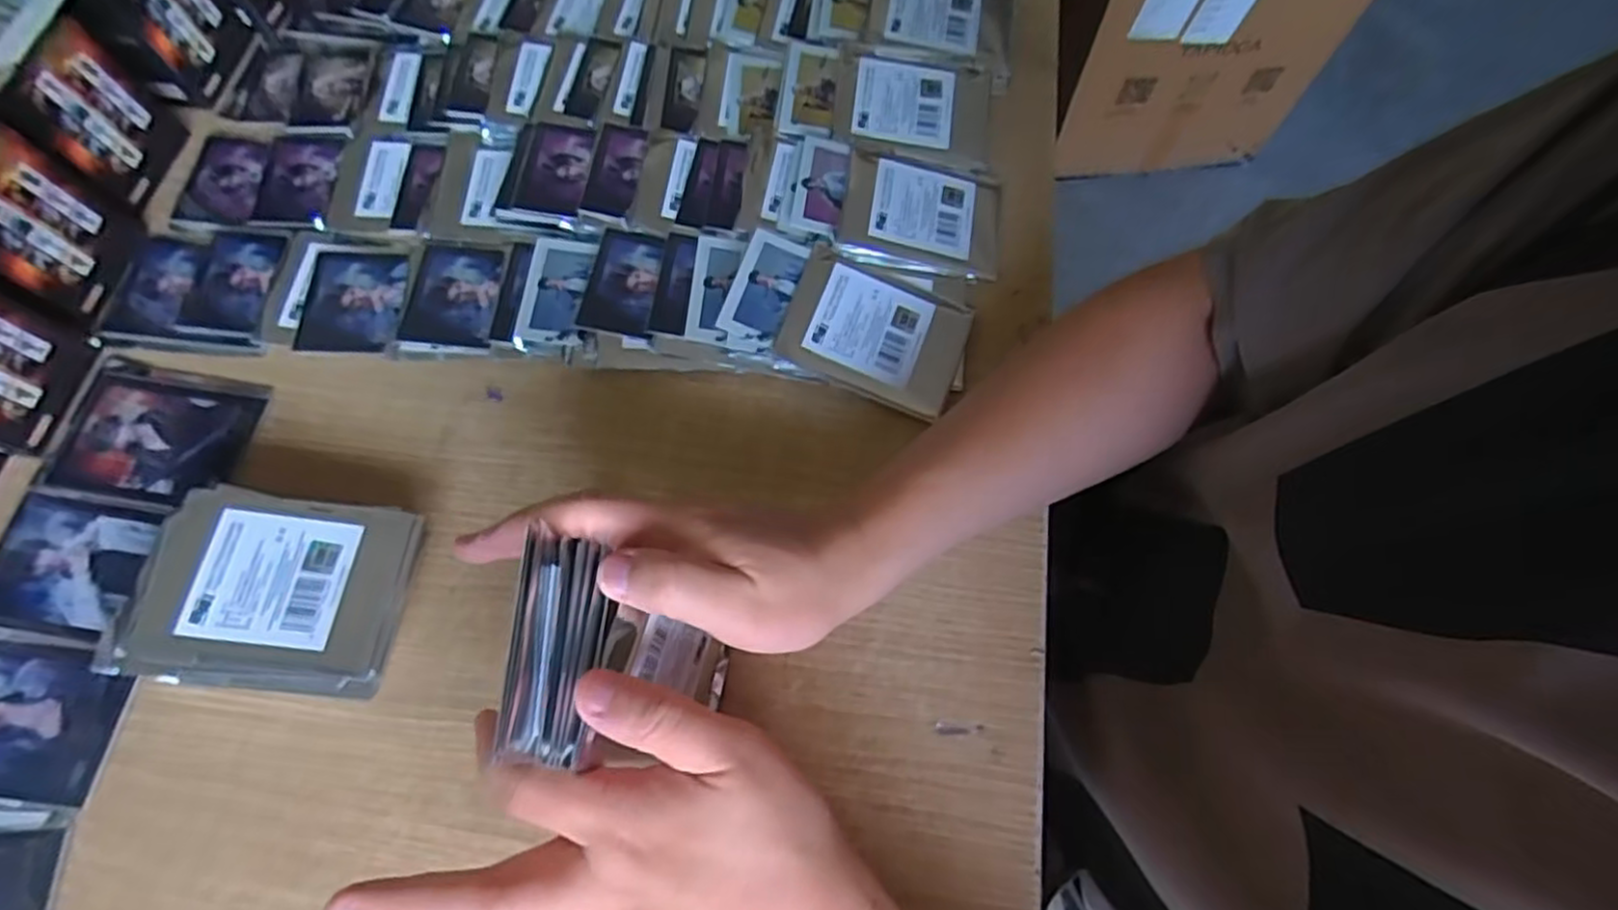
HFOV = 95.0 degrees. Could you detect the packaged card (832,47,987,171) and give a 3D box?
[{"bbox_3d":[0.069,-0.228,0.485,0.102,0.011,0.078,7,73,-5],"label":"packaged card"}]

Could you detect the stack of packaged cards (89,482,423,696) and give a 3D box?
[{"bbox_3d":[-0.263,0.065,0.365,0.127,0.041,0.092,6,68,1],"label":"stack of packaged cards"}]

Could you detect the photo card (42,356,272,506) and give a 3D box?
[{"bbox_3d":[-0.368,-0.012,0.418,0.106,0.008,0.077,10,68,3],"label":"photo card"}]

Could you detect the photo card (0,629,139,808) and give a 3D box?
[{"bbox_3d":[-0.385,0.125,0.358,0.101,0.004,0.073,7,68,2],"label":"photo card"}]

